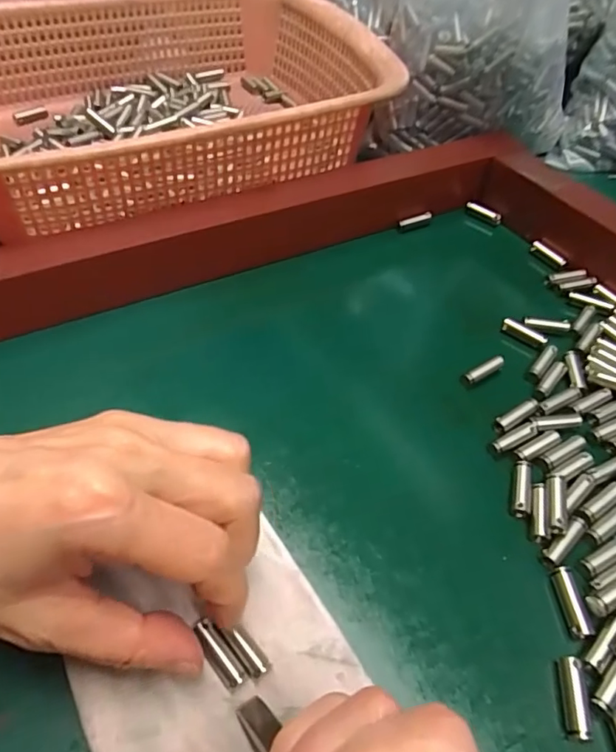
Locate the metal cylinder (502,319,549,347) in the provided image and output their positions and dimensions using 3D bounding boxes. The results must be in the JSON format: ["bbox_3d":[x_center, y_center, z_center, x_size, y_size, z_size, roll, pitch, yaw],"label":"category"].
[{"bbox_3d":[0.120,-0.024,0.289,0.024,0.006,0.006,33,59,21],"label":"metal cylinder"}]

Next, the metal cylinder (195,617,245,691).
[{"bbox_3d":[-0.031,0.096,0.181,0.007,0.005,0.024,-34,71,-24],"label":"metal cylinder"}]

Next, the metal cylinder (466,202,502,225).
[{"bbox_3d":[0.120,-0.112,0.357,0.026,0.008,0.008,28,57,18],"label":"metal cylinder"}]

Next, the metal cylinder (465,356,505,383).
[{"bbox_3d":[0.092,-0.003,0.270,0.025,0.005,0.005,-27,58,-20],"label":"metal cylinder"}]

